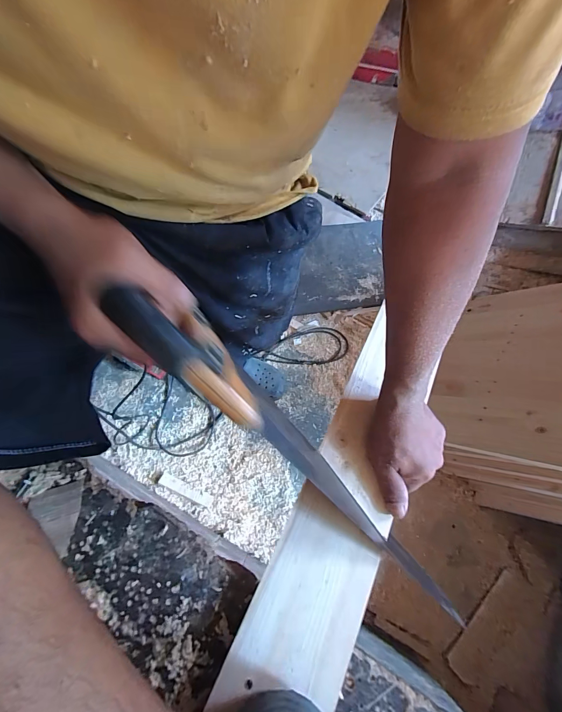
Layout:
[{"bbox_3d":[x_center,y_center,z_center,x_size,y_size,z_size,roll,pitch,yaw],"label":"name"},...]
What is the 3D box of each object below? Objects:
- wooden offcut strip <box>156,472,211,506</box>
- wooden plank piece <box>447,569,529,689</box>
[{"bbox_3d":[-0.308,0.431,1.038,0.183,0.020,0.038,21,67,10],"label":"wooden offcut strip"},{"bbox_3d":[0.570,0.727,0.873,0.309,0.010,0.072,-39,38,-18],"label":"wooden plank piece"}]

